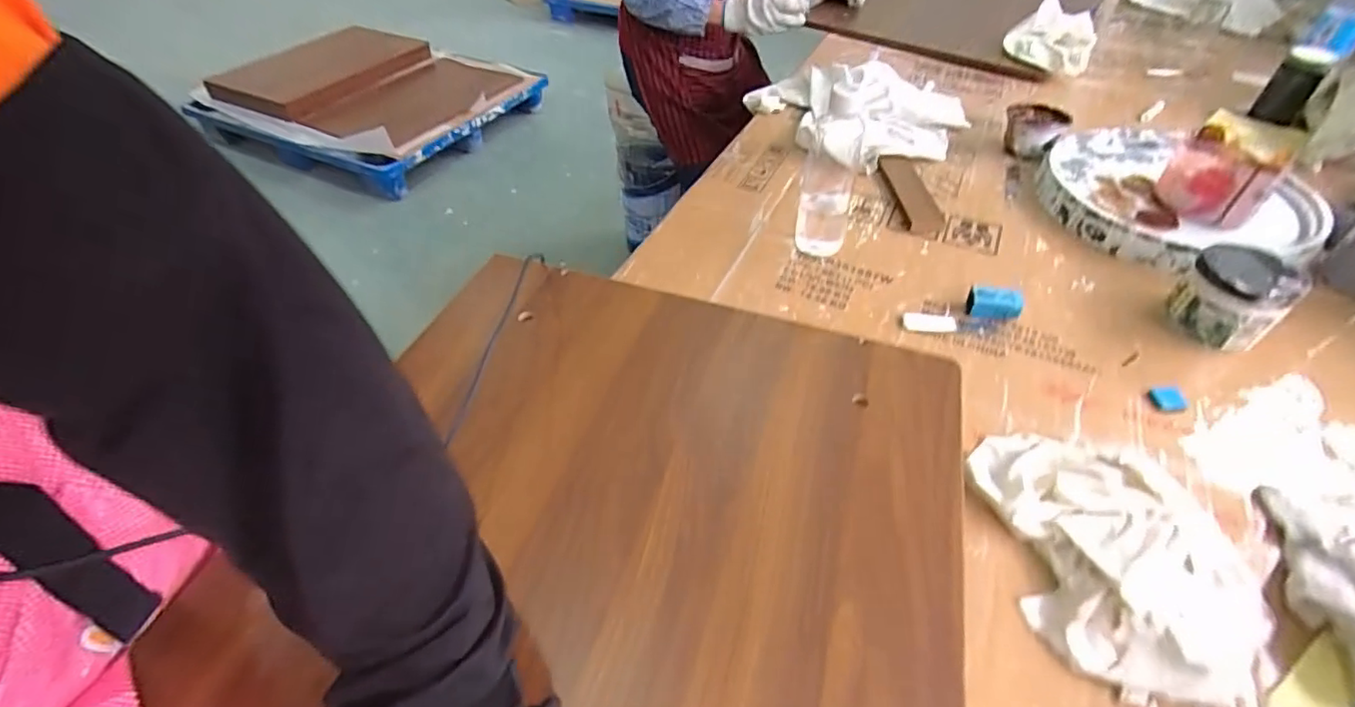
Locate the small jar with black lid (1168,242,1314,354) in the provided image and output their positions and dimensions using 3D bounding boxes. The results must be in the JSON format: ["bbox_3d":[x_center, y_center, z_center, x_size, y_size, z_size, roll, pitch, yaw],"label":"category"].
[{"bbox_3d":[0.527,-0.050,0.563,0.071,0.082,0.078,-26,52,-23],"label":"small jar with black lid"}]

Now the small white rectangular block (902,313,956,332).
[{"bbox_3d":[0.262,-0.032,0.615,0.054,0.005,0.024,5,46,5],"label":"small white rectangular block"}]

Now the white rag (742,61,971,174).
[{"bbox_3d":[0.299,-0.376,0.892,0.271,0.066,0.307,-19,49,-17],"label":"white rag"}]

